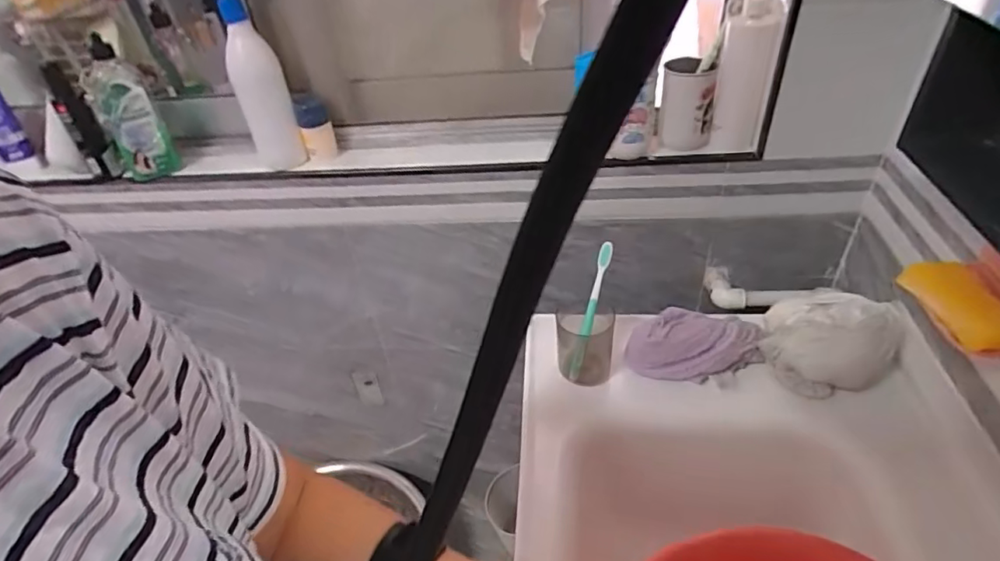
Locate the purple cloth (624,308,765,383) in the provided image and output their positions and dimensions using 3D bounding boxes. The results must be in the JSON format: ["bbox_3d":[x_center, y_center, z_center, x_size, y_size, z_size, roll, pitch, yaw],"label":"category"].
[{"bbox_3d":[0.258,0.083,0.734,0.169,0.074,0.083,5,42,13],"label":"purple cloth"}]

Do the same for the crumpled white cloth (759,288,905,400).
[{"bbox_3d":[0.418,0.081,0.718,0.148,0.083,0.141,28,51,33],"label":"crumpled white cloth"}]

